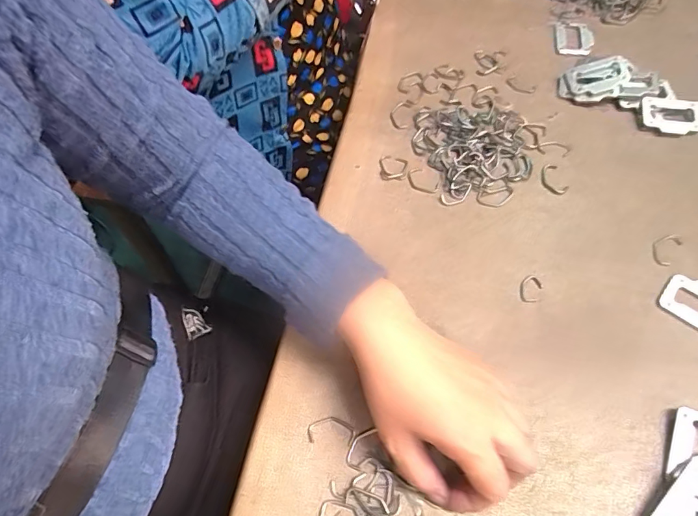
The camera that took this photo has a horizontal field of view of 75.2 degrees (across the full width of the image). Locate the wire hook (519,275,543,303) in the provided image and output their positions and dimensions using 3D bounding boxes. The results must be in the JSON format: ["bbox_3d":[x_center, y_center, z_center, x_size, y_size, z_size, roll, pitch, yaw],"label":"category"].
[{"bbox_3d":[0.142,0.024,0.354,0.016,0.004,0.023,25,65,17],"label":"wire hook"}]

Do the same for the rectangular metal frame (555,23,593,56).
[{"bbox_3d":[0.240,-0.235,0.485,0.038,0.004,0.054,10,62,9],"label":"rectangular metal frame"}]

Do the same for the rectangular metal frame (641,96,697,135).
[{"bbox_3d":[0.310,-0.133,0.424,0.064,0.011,0.038,1,61,4],"label":"rectangular metal frame"}]

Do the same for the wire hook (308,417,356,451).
[{"bbox_3d":[-0.012,0.118,0.309,0.032,0.004,0.018,7,61,8],"label":"wire hook"}]

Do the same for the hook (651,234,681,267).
[{"bbox_3d":[0.252,-0.007,0.362,0.017,0.004,0.031,35,68,20],"label":"hook"}]

